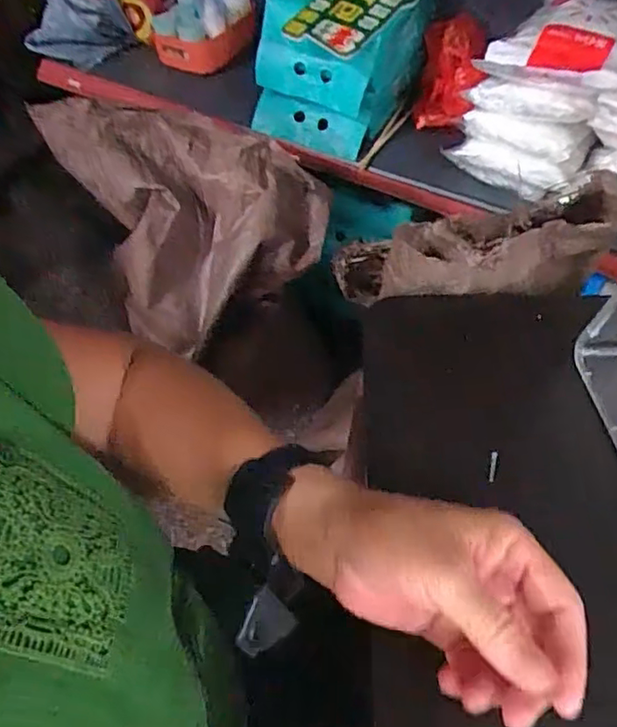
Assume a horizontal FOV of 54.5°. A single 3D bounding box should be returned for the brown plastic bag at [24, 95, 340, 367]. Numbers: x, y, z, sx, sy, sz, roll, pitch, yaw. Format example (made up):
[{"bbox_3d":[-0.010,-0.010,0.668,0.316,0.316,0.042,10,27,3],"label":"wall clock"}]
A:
[{"bbox_3d":[-0.171,-0.245,0.950,0.350,0.269,0.301,-23,57,-12],"label":"brown plastic bag"}]

